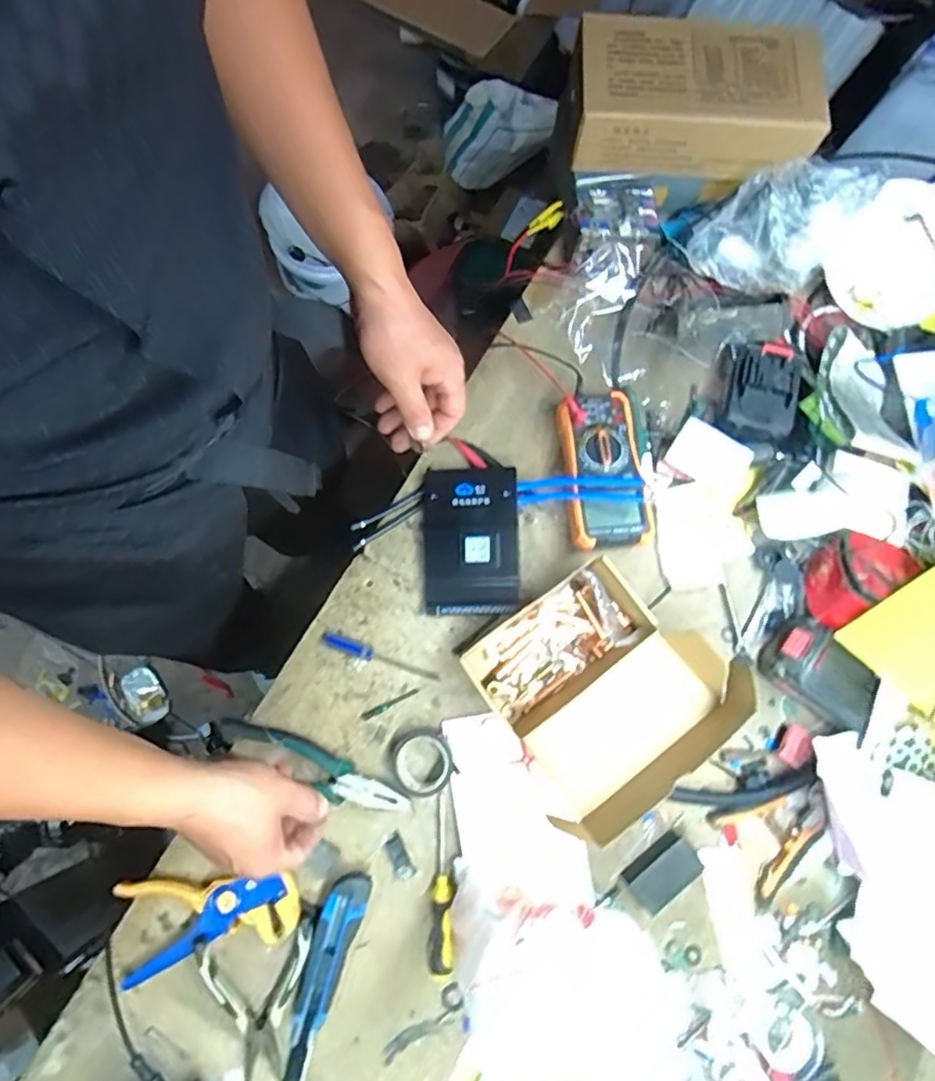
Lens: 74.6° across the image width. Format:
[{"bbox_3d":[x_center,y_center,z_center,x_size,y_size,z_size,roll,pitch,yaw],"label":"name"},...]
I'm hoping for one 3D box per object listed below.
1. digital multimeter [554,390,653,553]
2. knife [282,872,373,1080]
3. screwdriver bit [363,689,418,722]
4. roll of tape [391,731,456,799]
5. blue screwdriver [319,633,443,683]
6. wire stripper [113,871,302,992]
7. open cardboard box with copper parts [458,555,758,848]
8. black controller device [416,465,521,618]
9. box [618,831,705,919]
[{"bbox_3d":[0.151,-0.076,0.676,0.096,0.051,0.175,-6,77,-3],"label":"digital multimeter"},{"bbox_3d":[-0.139,0.409,0.574,0.039,0.029,0.191,19,77,3],"label":"knife"},{"bbox_3d":[-0.081,0.172,0.642,0.063,0.004,0.009,-25,78,-7],"label":"screwdriver bit"},{"bbox_3d":[-0.045,0.226,0.618,0.060,0.017,0.061,0,77,-1],"label":"roll of tape"},{"bbox_3d":[-0.092,0.125,0.647,0.129,0.013,0.016,20,77,4],"label":"blue screwdriver"},{"bbox_3d":[-0.243,0.354,0.578,0.165,0.022,0.084,-11,77,-4],"label":"wire stripper"},{"bbox_3d":[0.124,0.137,0.592,0.200,0.115,0.203,-35,80,-9],"label":"open cardboard box with copper parts"},{"bbox_3d":[0.002,-0.003,0.669,0.104,0.033,0.166,-1,77,-2],"label":"black controller device"},{"bbox_3d":[0.189,0.322,0.598,0.069,0.027,0.041,-40,81,-10],"label":"box"}]

